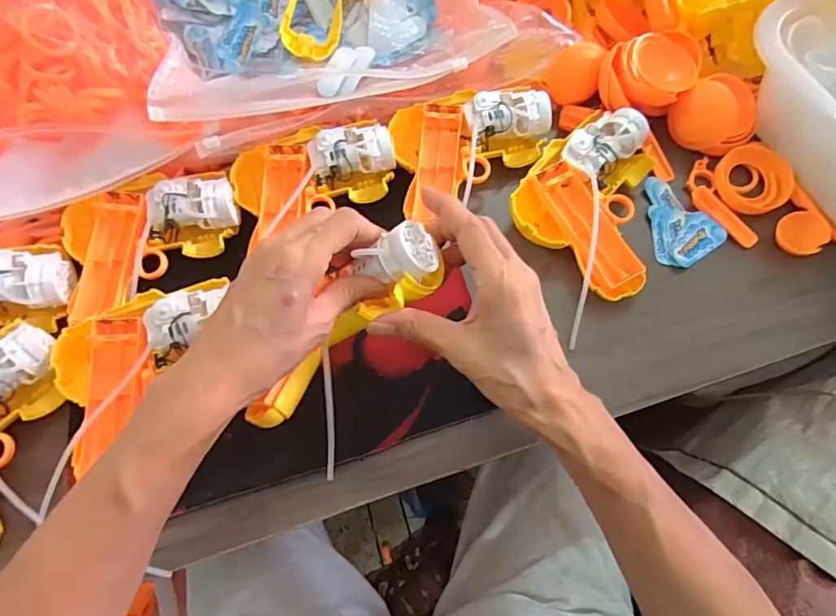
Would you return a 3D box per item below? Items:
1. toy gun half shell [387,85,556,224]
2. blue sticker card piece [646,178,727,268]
[{"bbox_3d":[0.043,-0.141,0.430,0.143,0.042,0.110,-21,69,-6],"label":"toy gun half shell"},{"bbox_3d":[0.224,-0.073,0.419,0.054,0.008,0.082,-1,68,2],"label":"blue sticker card piece"}]

